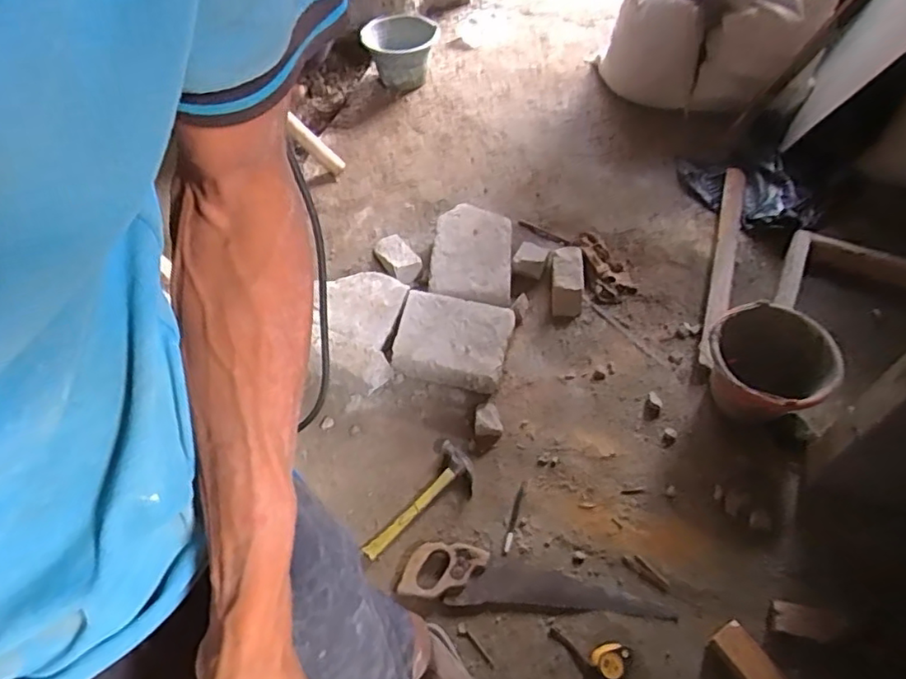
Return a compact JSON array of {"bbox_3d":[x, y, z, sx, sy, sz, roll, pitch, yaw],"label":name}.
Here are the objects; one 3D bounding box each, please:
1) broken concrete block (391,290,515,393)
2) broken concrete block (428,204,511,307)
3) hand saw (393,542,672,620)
[{"bbox_3d":[0.000,-0.001,1.389,0.261,0.071,0.218,11,57,11],"label":"broken concrete block"},{"bbox_3d":[0.050,-0.230,1.536,0.205,0.043,0.366,2,56,5],"label":"broken concrete block"},{"bbox_3d":[0.139,0.461,1.106,0.467,0.025,0.107,10,57,10],"label":"hand saw"}]

